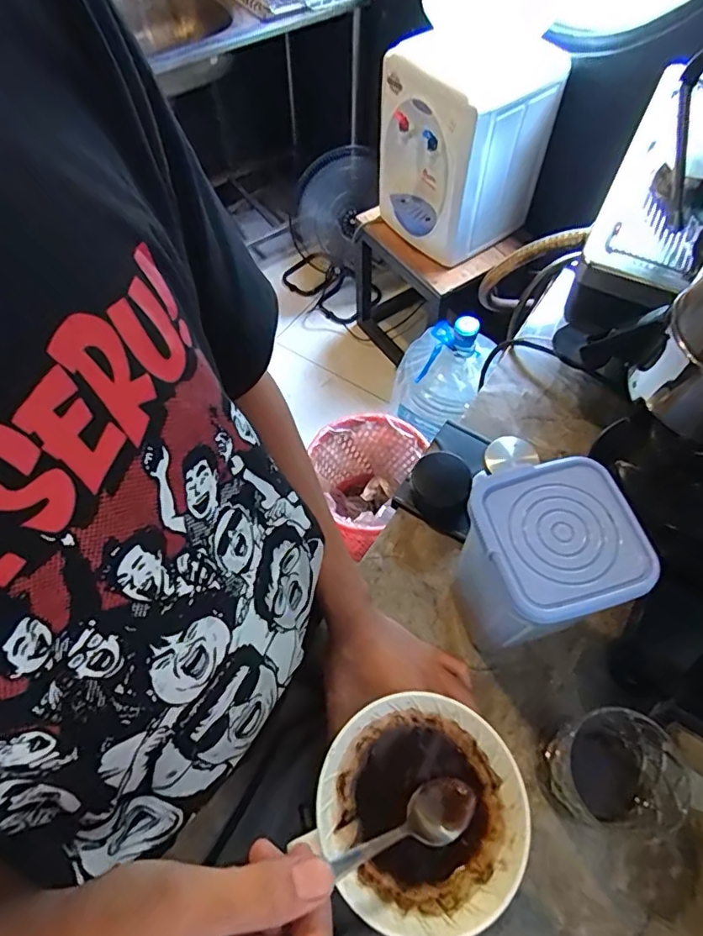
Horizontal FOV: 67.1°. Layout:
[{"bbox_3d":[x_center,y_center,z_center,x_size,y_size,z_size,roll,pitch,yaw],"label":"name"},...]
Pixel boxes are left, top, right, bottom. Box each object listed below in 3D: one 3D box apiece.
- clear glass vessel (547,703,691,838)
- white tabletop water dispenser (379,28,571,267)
[{"bbox_3d":[0.197,0.237,0.416,0.086,0.086,0.078,14,62,9],"label":"clear glass vessel"},{"bbox_3d":[0.278,-0.792,1.311,0.297,0.402,0.292,-36,66,-17],"label":"white tabletop water dispenser"}]

